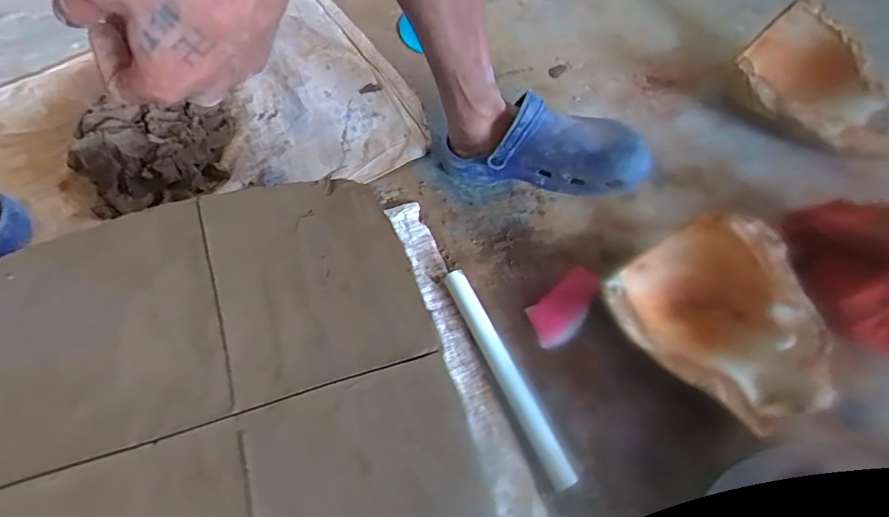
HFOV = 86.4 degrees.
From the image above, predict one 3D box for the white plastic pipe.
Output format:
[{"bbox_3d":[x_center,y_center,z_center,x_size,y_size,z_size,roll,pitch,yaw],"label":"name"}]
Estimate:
[{"bbox_3d":[0.070,0.130,0.550,0.025,0.018,0.266,-24,67,-12],"label":"white plastic pipe"}]

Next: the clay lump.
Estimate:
[{"bbox_3d":[-0.408,-0.138,0.637,0.217,0.080,0.138,-16,66,-8],"label":"clay lump"}]

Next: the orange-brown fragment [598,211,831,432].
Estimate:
[{"bbox_3d":[0.304,0.081,0.536,0.183,0.099,0.227,-26,67,-12],"label":"orange-brown fragment"}]

